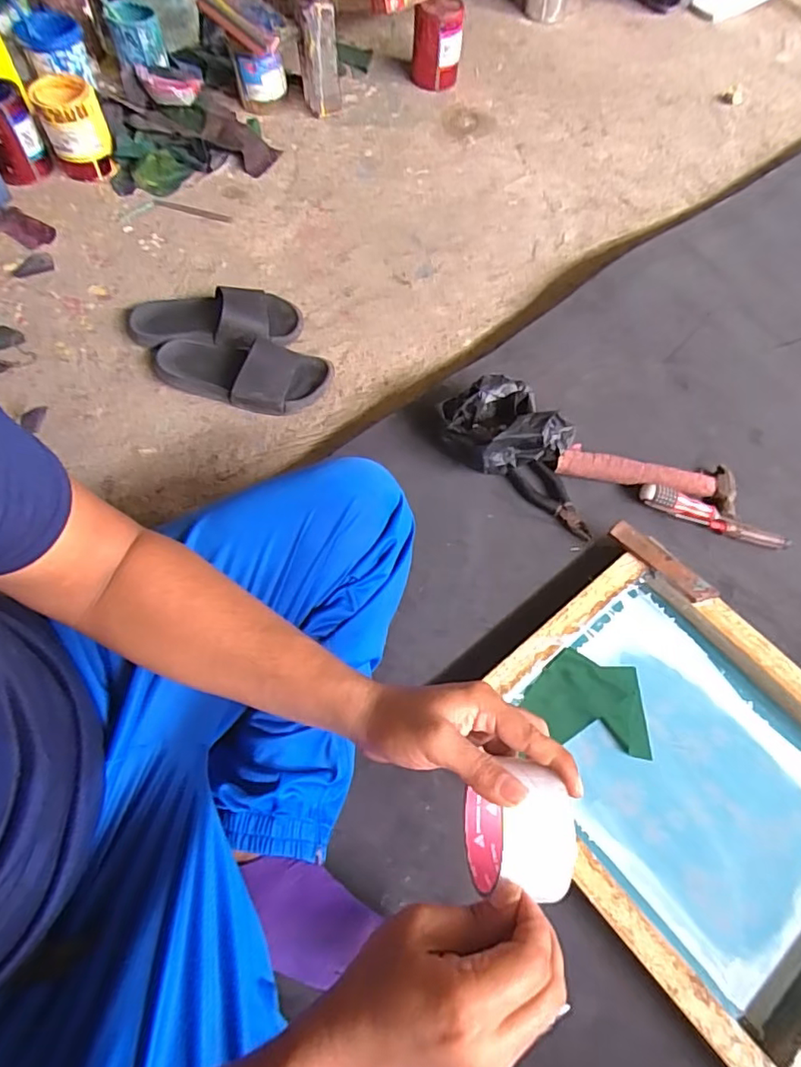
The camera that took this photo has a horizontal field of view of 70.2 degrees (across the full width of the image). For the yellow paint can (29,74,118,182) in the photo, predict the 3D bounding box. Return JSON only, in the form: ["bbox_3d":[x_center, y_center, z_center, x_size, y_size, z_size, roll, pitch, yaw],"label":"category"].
[{"bbox_3d":[-0.582,-0.726,1.031,0.109,0.132,0.119,0,68,1],"label":"yellow paint can"}]

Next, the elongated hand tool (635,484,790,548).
[{"bbox_3d":[0.446,-0.022,0.812,0.211,0.024,0.036,21,70,9],"label":"elongated hand tool"}]

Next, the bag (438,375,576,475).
[{"bbox_3d":[0.149,-0.159,0.826,0.176,0.108,0.124,-6,65,-3],"label":"bag"}]

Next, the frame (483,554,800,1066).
[{"bbox_3d":[0.344,0.282,0.659,0.379,0.063,0.476,-36,71,-18],"label":"frame"}]

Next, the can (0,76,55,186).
[{"bbox_3d":[-0.684,-0.700,0.997,0.101,0.133,0.079,-29,69,-15],"label":"can"}]

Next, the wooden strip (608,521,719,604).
[{"bbox_3d":[0.346,0.037,0.754,0.150,0.013,0.032,40,69,15],"label":"wooden strip"}]

